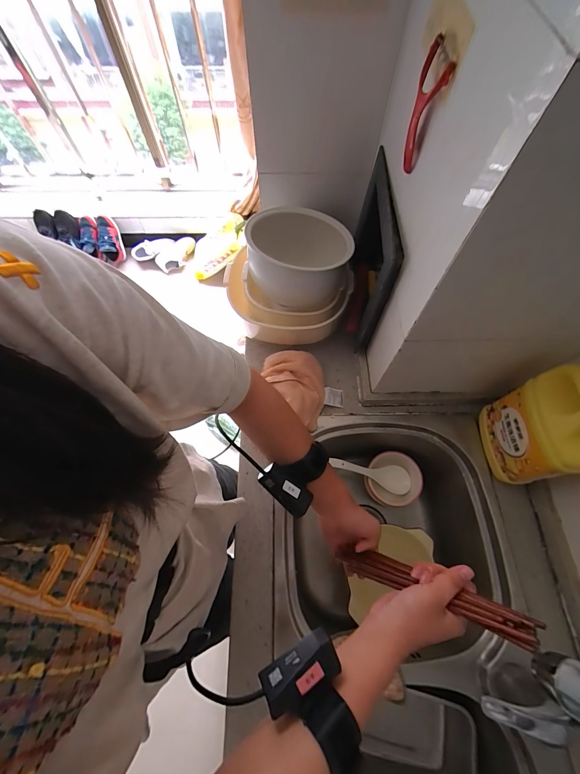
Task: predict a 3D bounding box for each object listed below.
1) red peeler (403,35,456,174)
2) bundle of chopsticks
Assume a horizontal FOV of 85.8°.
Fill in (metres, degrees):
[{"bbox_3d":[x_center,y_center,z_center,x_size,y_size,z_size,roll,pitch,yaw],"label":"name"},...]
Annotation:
[{"bbox_3d":[0.154,-0.316,0.367,0.026,0.114,0.059,12,66,5],"label":"red peeler"},{"bbox_3d":[0.144,0.229,0.369,0.022,0.254,0.031,29,66,-19],"label":"bundle of chopsticks"}]

